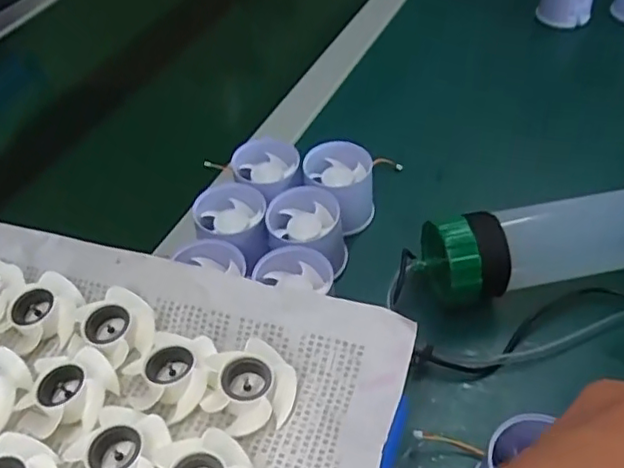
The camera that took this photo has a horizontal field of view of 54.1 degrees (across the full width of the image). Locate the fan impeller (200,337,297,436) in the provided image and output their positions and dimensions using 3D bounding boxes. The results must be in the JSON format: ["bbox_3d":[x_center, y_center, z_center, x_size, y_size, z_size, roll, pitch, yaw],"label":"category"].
[{"bbox_3d":[-0.030,0.070,0.283,0.040,0.019,0.041,-3,46,3],"label":"fan impeller"}]

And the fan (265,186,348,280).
[{"bbox_3d":[-0.004,0.004,0.434,0.054,0.048,0.056,0,46,7],"label":"fan"}]

